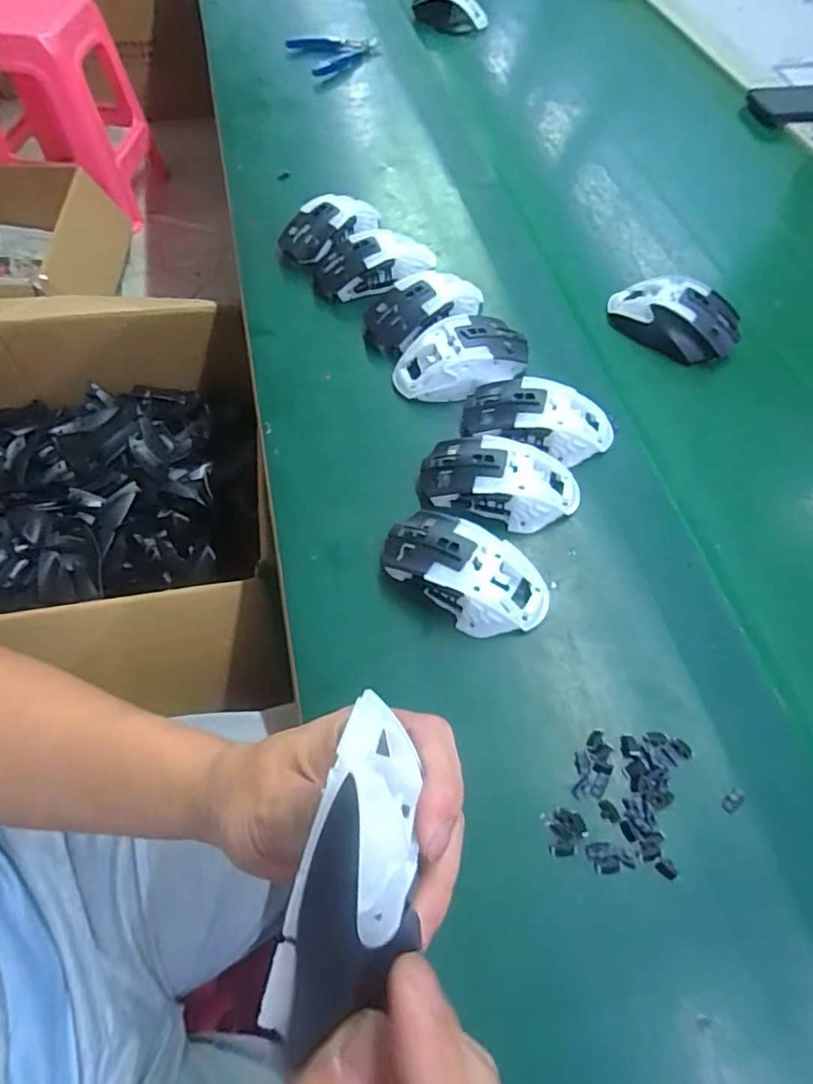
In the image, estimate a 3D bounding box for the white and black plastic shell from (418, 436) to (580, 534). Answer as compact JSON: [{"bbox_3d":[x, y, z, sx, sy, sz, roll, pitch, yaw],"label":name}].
[{"bbox_3d":[0.069,-0.046,0.434,0.115,0.035,0.057,11,60,4],"label":"white and black plastic shell"}]

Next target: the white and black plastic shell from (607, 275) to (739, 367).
[{"bbox_3d":[0.242,-0.202,0.529,0.112,0.035,0.066,21,61,10],"label":"white and black plastic shell"}]

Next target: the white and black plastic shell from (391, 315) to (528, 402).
[{"bbox_3d":[0.047,-0.152,0.497,0.114,0.041,0.065,-15,61,-10],"label":"white and black plastic shell"}]

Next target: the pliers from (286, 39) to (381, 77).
[{"bbox_3d":[-0.099,-0.678,0.809,0.104,0.020,0.123,-22,63,-14],"label":"pliers"}]

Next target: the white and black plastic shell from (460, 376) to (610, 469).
[{"bbox_3d":[0.104,-0.097,0.461,0.115,0.035,0.055,12,60,5],"label":"white and black plastic shell"}]

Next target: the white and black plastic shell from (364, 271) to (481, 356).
[{"bbox_3d":[0.019,-0.210,0.528,0.114,0.039,0.069,-30,65,-18],"label":"white and black plastic shell"}]

